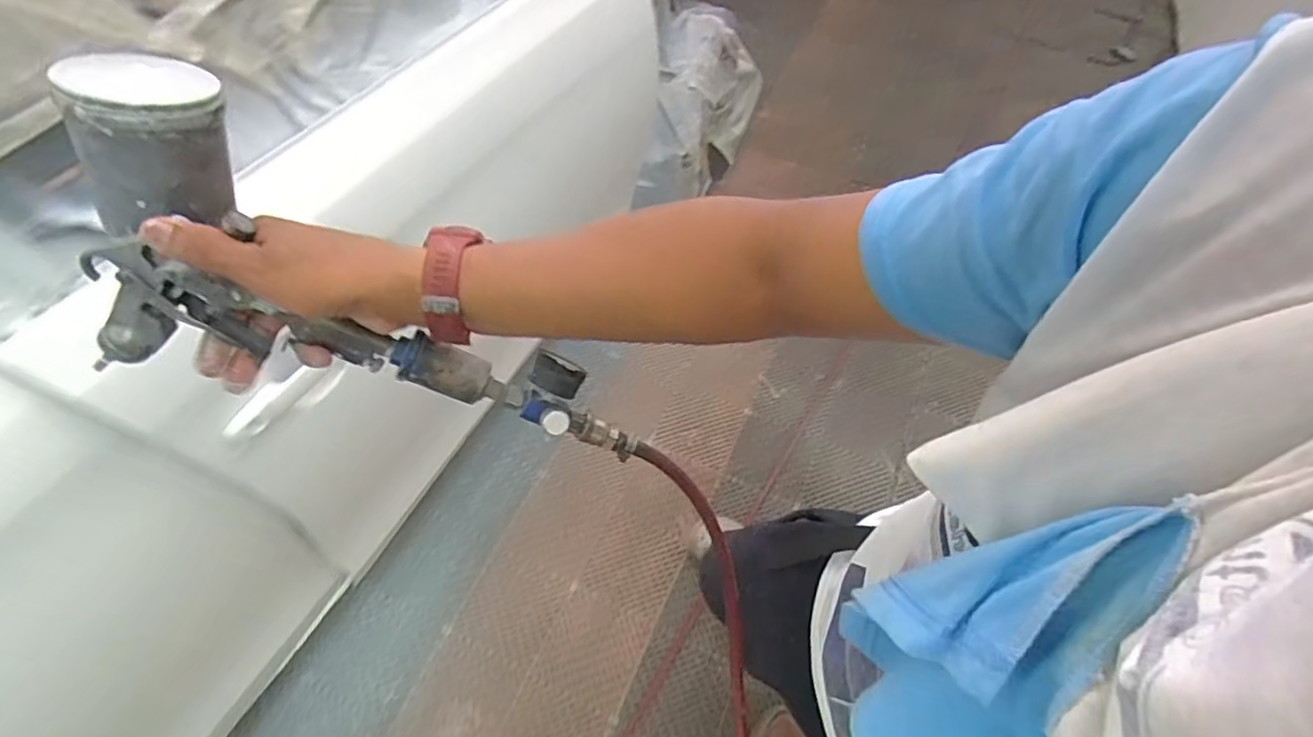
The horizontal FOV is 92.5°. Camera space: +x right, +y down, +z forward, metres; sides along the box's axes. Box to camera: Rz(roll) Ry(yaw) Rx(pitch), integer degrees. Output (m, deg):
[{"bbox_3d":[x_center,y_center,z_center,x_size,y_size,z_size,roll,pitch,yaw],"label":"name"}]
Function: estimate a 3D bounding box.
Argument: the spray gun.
[{"bbox_3d":[-0.185,-0.033,0.427,0.399,0.120,0.138,28,57,-16],"label":"spray gun"}]

